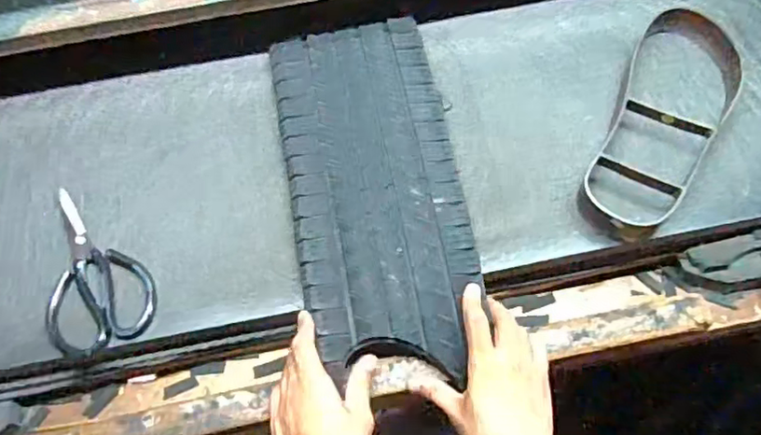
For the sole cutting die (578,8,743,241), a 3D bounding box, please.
[{"bbox_3d":[0.312,-0.111,0.650,0.120,0.044,0.313,24,68,11],"label":"sole cutting die"}]

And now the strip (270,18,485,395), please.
[{"bbox_3d":[-0.007,-0.042,0.637,0.172,0.022,0.392,-10,67,-3],"label":"strip"}]

